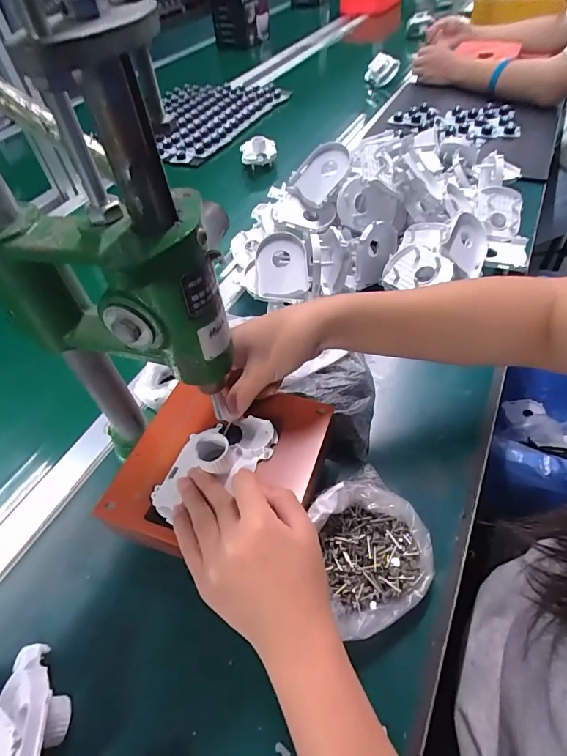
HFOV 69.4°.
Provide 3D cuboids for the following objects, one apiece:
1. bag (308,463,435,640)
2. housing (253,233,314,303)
[{"bbox_3d":[0.066,0.132,0.329,0.098,0.056,0.107,-28,53,-17],"label":"bag"},{"bbox_3d":[-0.005,-0.142,0.531,0.074,0.026,0.082,-3,85,4],"label":"housing"}]

